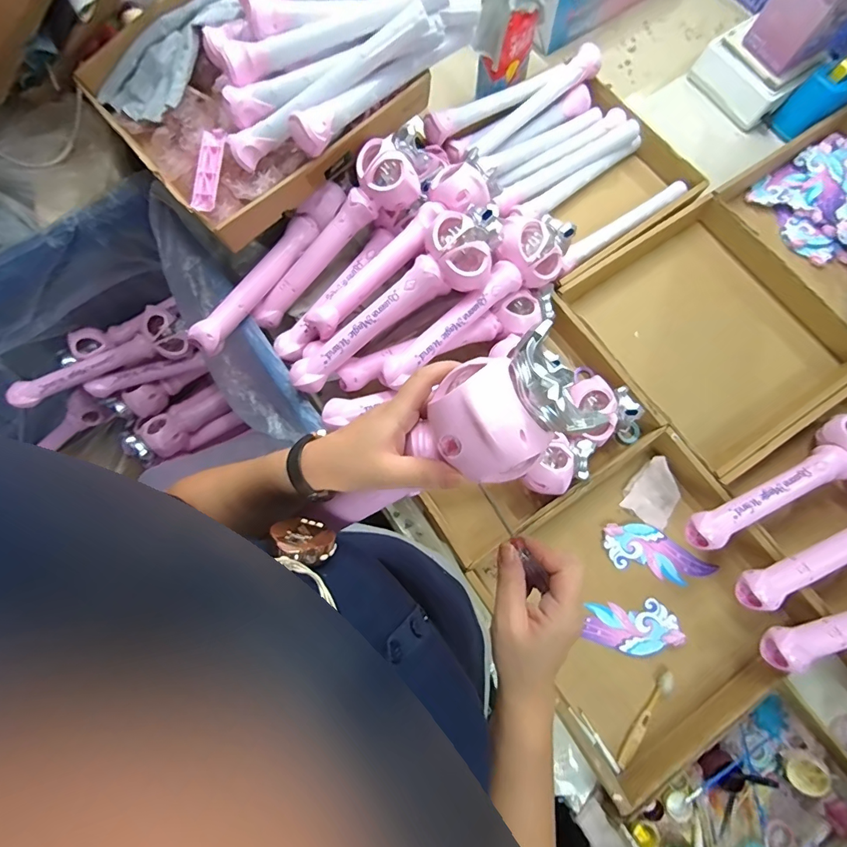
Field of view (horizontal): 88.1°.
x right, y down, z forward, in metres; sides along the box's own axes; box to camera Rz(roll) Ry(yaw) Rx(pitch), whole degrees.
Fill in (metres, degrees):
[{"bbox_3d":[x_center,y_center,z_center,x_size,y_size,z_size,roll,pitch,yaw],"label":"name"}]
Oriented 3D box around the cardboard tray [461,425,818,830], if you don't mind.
[{"bbox_3d":[0.319,0.257,0.643,0.383,0.075,0.344,-34,77,-7],"label":"cardboard tray"}]

